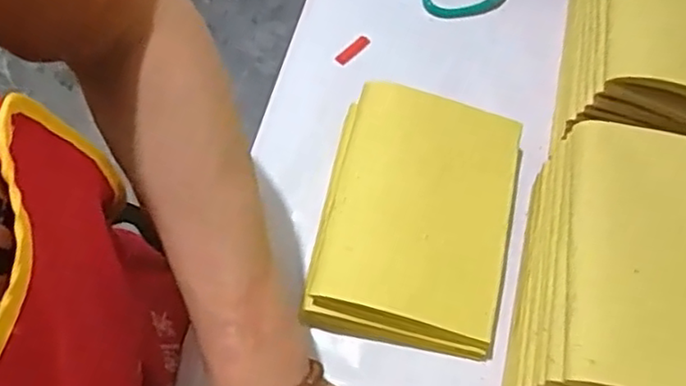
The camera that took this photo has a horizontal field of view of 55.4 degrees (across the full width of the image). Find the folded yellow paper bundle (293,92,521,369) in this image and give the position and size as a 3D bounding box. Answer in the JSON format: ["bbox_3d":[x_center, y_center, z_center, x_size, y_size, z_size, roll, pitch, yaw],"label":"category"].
[{"bbox_3d":[0.049,0.015,0.428,0.118,0.041,0.160,11,65,5],"label":"folded yellow paper bundle"}]

